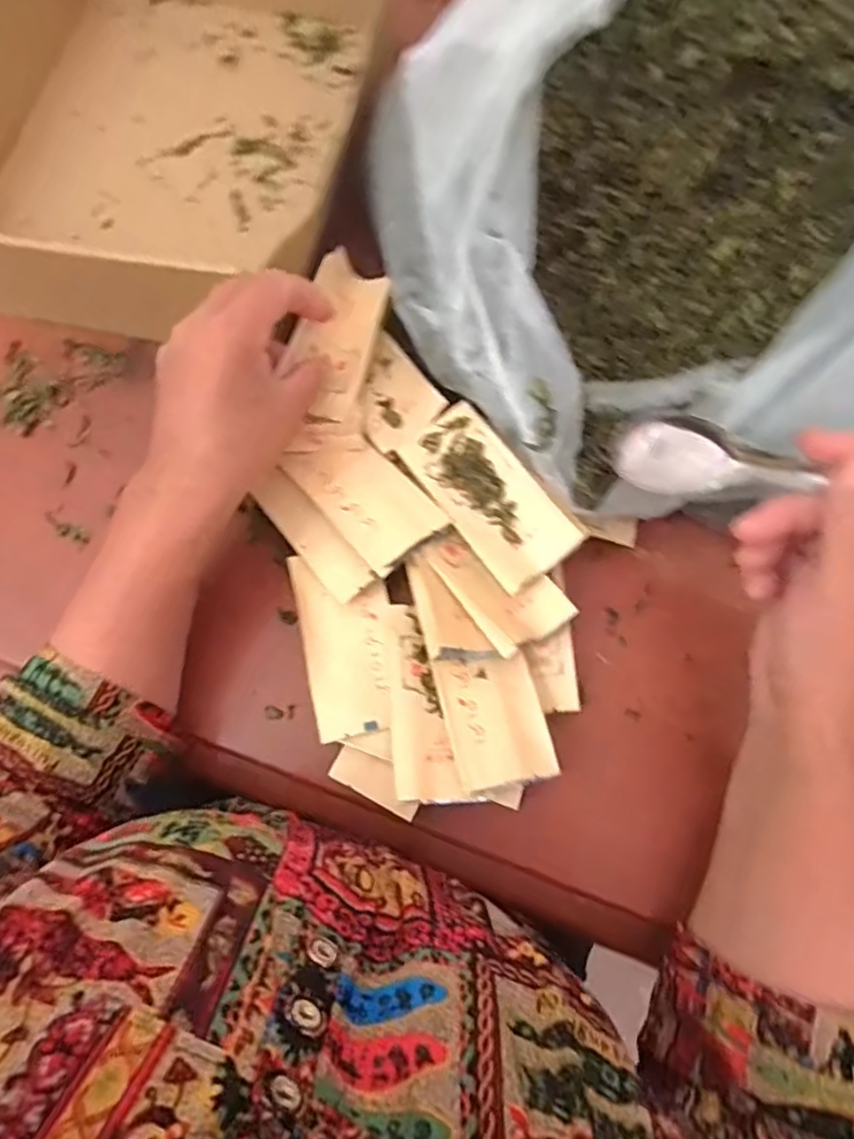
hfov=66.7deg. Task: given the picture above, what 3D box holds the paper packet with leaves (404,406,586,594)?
[{"bbox_3d":[0.036,-0.043,0.370,0.054,0.009,0.110,-37,79,-11],"label":"paper packet with leaves"}]

